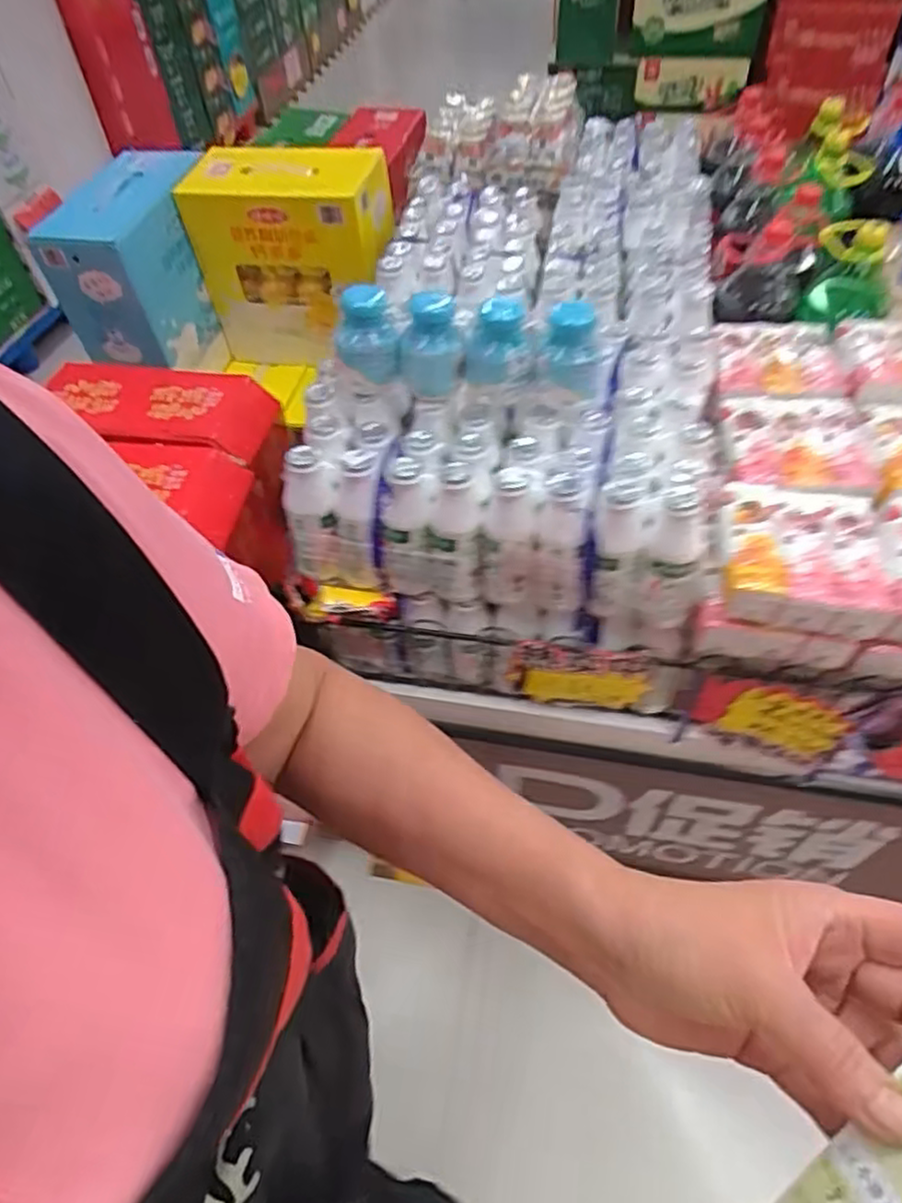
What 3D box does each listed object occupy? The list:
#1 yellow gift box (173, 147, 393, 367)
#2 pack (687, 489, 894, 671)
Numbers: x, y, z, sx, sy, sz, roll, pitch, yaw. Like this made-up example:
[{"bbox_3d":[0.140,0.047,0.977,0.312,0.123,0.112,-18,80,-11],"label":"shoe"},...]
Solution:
[{"bbox_3d":[-0.236,-0.526,1.092,0.285,0.279,0.122,10,53,10],"label":"yellow gift box"},{"bbox_3d":[0.314,-0.023,0.667,0.139,0.102,0.135,10,53,9],"label":"pack"}]

